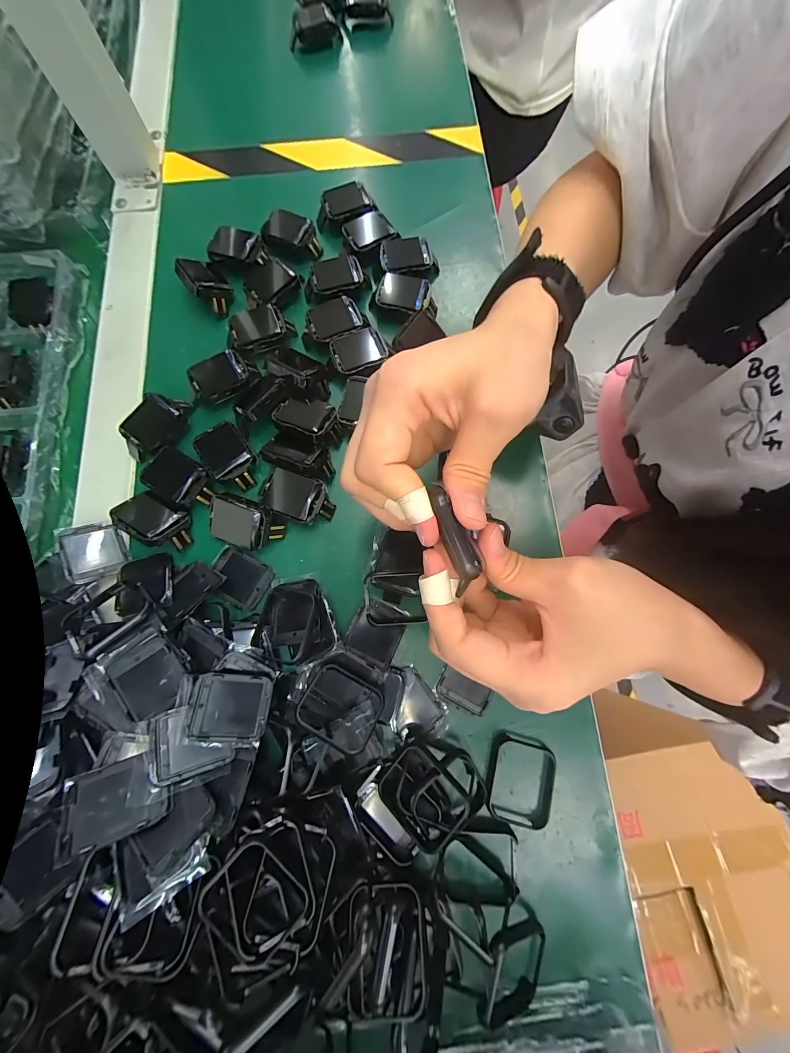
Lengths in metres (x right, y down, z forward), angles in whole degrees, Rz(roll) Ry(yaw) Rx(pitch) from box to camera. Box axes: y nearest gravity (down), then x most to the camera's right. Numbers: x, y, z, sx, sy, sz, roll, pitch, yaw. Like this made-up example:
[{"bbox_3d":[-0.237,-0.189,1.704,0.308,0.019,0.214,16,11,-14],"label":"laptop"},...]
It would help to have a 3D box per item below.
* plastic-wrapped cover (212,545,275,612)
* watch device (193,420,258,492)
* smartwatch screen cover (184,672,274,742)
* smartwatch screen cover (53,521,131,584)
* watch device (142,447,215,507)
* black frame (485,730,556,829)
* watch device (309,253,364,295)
[{"bbox_3d":[-0.105,0.035,0.235,0.041,0.004,0.032,29,78,7],"label":"plastic-wrapped cover"},{"bbox_3d":[-0.118,-0.049,0.246,0.032,0.019,0.047,-34,79,-8],"label":"watch device"},{"bbox_3d":[-0.090,0.099,0.192,0.039,0.005,0.033,12,71,-16],"label":"smartwatch screen cover"},{"bbox_3d":[-0.200,0.016,0.232,0.033,0.005,0.040,-22,74,-34],"label":"smartwatch screen cover"},{"bbox_3d":[-0.148,-0.032,0.243,0.042,0.019,0.031,29,78,7],"label":"watch device"},{"bbox_3d":[0.076,0.149,0.206,0.040,0.005,0.047,15,77,4],"label":"black frame"},{"bbox_3d":[-0.046,-0.200,0.280,0.040,0.010,0.030,-17,77,-4],"label":"watch device"}]

